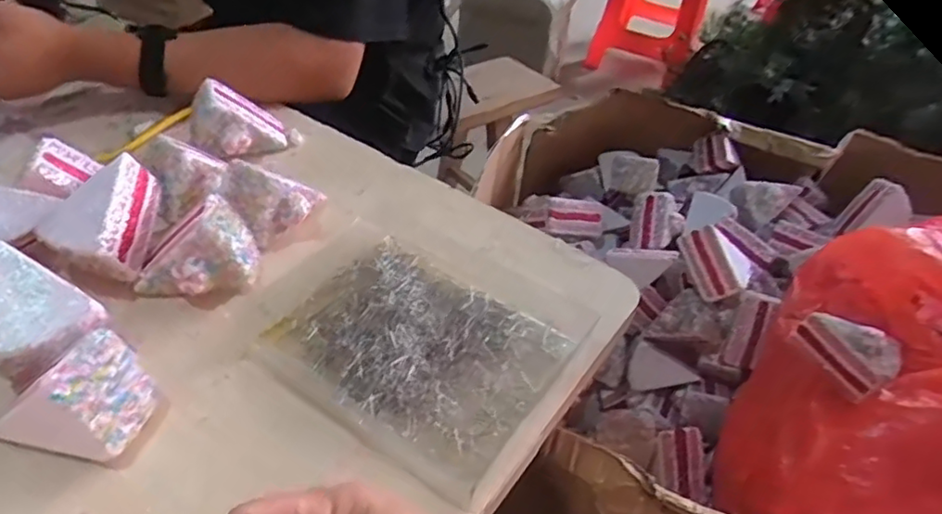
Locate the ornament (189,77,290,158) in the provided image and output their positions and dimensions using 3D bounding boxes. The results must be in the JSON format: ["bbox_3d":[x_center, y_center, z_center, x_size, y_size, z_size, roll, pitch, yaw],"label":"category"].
[{"bbox_3d":[-0.223,-0.133,0.631,0.095,0.062,0.054,-10,45,-19],"label":"ornament"}]

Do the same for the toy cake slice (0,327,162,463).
[{"bbox_3d":[-0.243,0.084,0.391,0.077,0.070,0.066,14,42,7],"label":"toy cake slice"}]

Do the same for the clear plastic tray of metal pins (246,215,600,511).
[{"bbox_3d":[-0.045,0.048,0.477,0.215,0.023,0.174,28,46,21],"label":"clear plastic tray of metal pins"}]

